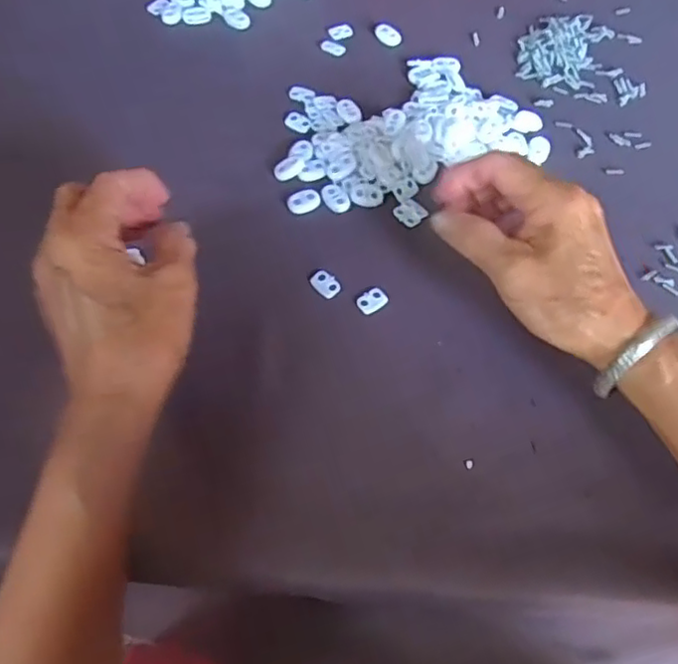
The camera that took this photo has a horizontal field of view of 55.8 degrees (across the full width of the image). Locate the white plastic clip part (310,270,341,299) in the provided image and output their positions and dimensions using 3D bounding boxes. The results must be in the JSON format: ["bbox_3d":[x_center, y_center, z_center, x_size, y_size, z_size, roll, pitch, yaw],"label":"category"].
[{"bbox_3d":[-0.008,-0.031,0.402,0.013,0.004,0.020,-39,68,-23],"label":"white plastic clip part"}]

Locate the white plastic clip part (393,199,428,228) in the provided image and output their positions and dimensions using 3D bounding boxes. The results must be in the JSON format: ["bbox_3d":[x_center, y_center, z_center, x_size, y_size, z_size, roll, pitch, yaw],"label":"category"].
[{"bbox_3d":[0.048,-0.081,0.431,0.018,0.004,0.020,-36,68,-21],"label":"white plastic clip part"}]

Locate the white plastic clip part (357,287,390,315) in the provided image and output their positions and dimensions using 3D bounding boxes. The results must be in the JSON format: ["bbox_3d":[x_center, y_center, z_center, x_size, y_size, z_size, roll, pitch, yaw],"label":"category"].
[{"bbox_3d":[0.021,-0.020,0.399,0.019,0.004,0.014,-28,65,-18],"label":"white plastic clip part"}]

